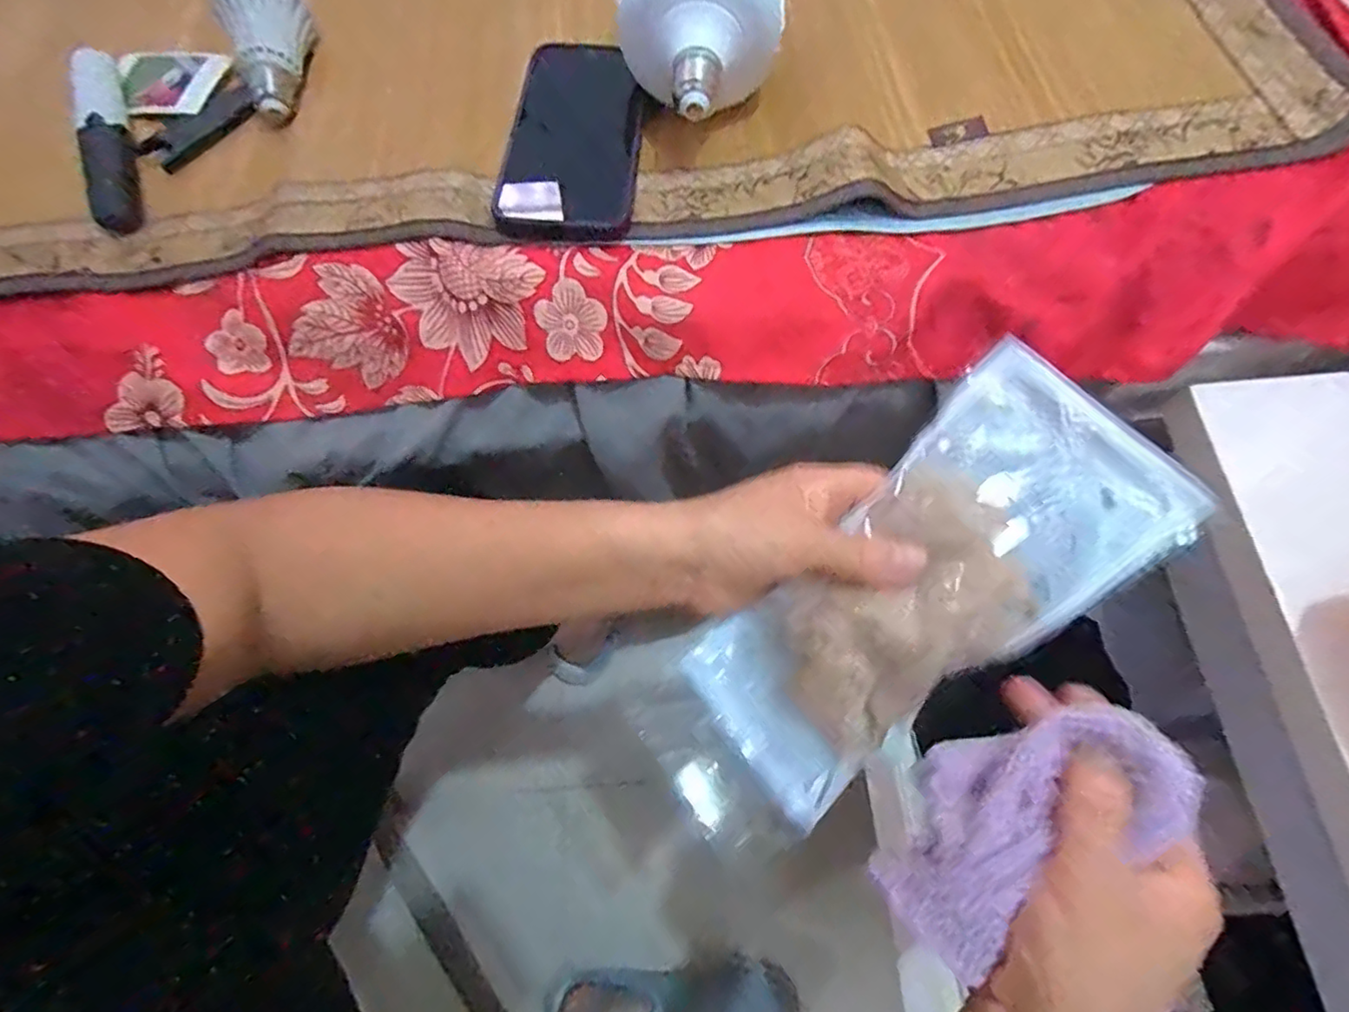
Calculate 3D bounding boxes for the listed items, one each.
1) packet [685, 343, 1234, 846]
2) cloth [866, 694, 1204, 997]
[{"bbox_3d":[0.110,0.038,0.287,0.225,0.030,0.102,-44,74,8],"label":"packet"},{"bbox_3d":[0.129,0.120,0.237,0.118,0.020,0.063,-45,74,12],"label":"cloth"}]

